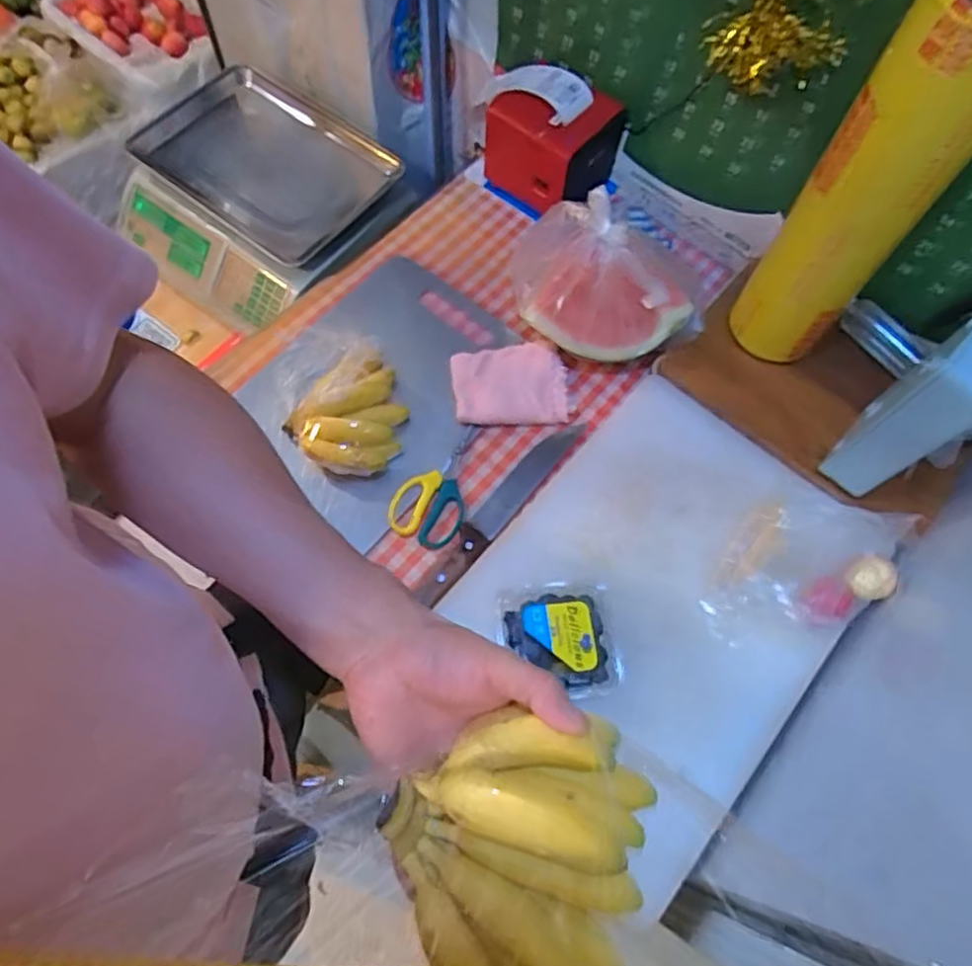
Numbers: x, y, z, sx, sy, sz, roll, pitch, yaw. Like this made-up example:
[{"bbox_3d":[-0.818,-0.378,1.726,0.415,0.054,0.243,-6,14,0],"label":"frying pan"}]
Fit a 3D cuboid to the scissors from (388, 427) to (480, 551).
[{"bbox_3d":[-0.052,-0.002,0.714,0.073,0.018,0.147,15,67,4],"label":"scissors"}]

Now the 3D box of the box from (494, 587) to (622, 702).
[{"bbox_3d":[0.065,0.141,0.612,0.103,0.040,0.099,-2,67,-3],"label":"box"}]

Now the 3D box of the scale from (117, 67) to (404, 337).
[{"bbox_3d":[-0.342,-0.412,0.985,0.370,0.119,0.308,33,69,11],"label":"scale"}]

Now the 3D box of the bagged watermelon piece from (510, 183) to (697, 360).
[{"bbox_3d":[0.120,-0.207,0.706,0.211,0.136,0.097,26,68,9],"label":"bagged watermelon piece"}]

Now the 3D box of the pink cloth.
[{"bbox_3d":[0.027,-0.109,0.750,0.124,0.025,0.087,-5,67,-5],"label":"pink cloth"}]

